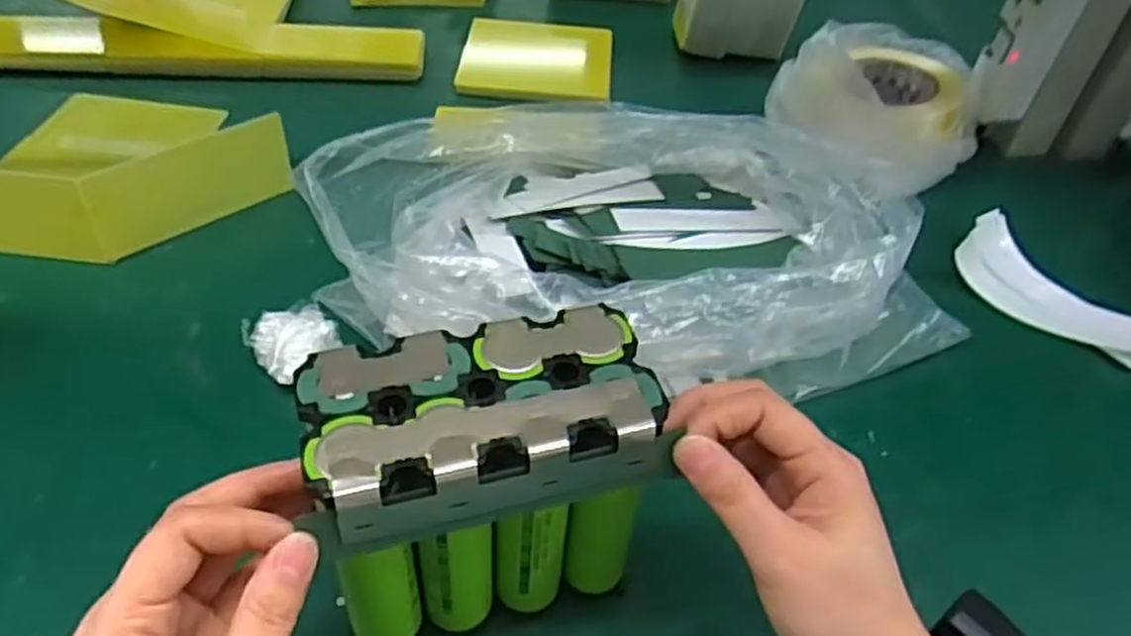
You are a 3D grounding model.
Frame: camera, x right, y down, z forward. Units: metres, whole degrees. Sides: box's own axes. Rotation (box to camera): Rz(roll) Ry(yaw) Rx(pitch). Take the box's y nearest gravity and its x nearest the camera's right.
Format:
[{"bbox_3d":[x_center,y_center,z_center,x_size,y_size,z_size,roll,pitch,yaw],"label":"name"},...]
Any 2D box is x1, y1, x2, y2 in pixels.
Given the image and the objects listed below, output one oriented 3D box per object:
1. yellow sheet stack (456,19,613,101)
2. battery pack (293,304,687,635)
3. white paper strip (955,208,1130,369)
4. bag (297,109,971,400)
[{"bbox_3d":[-0.027,-0.254,0.780,0.143,0.015,0.129,5,45,-1],"label":"yellow sheet stack"},{"bbox_3d":[-0.036,0.077,0.354,0.132,0.138,0.073,-10,48,-14],"label":"battery pack"},{"bbox_3d":[0.346,-0.014,0.556,0.068,0.025,0.148,-29,54,-30],"label":"white paper strip"},{"bbox_3d":[0.049,-0.054,0.513,0.398,0.111,0.199,0,45,-6],"label":"bag"}]

